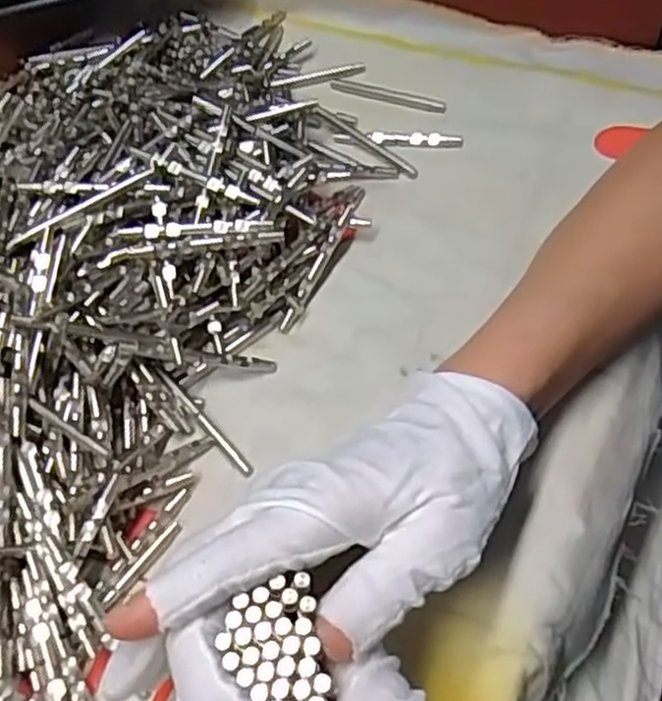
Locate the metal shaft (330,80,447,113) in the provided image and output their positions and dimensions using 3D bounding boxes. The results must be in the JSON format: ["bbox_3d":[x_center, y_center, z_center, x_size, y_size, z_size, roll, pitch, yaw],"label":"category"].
[{"bbox_3d":[0.032,-0.144,0.431,0.068,0.004,0.004,18,62,16],"label":"metal shaft"}]

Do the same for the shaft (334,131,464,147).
[{"bbox_3d":[0.036,-0.115,0.413,0.069,0.004,0.007,3,59,8],"label":"shaft"}]

